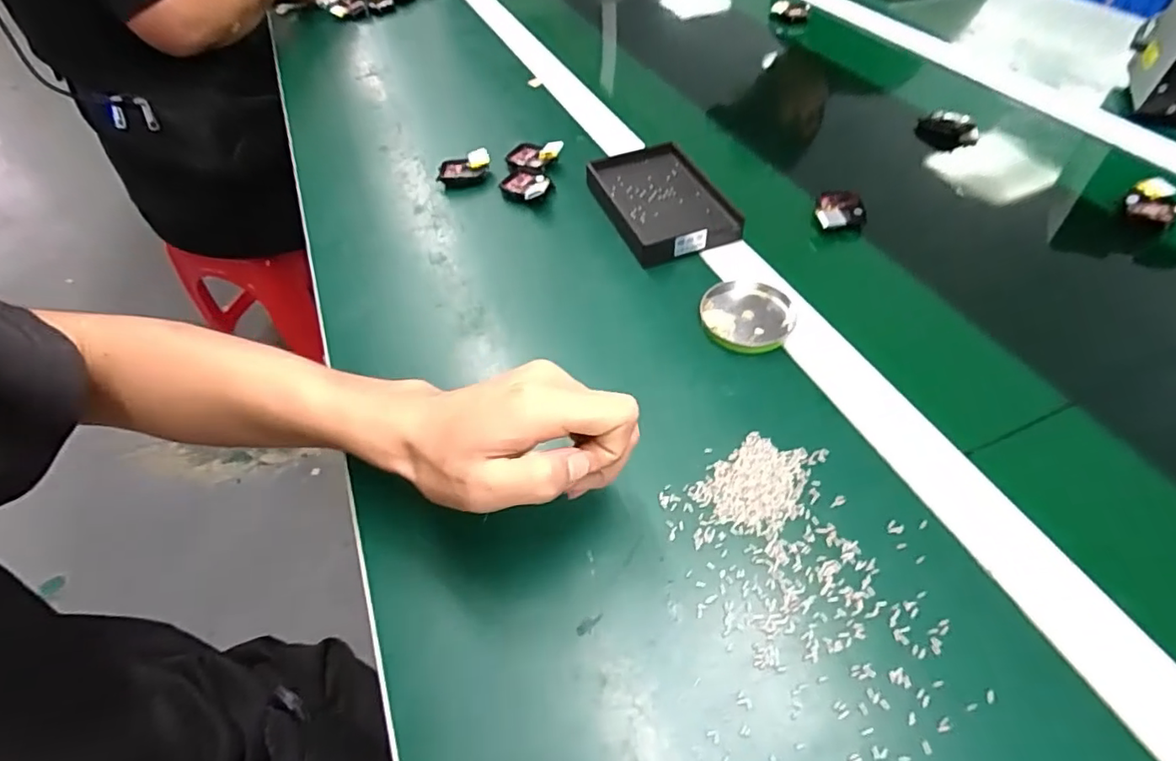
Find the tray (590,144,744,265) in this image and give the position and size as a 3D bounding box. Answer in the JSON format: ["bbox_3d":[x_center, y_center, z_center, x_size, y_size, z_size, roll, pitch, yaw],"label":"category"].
[{"bbox_3d":[0.063,-0.162,0.489,0.096,0.021,0.141,-18,53,-9],"label":"tray"}]

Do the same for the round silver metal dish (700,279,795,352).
[{"bbox_3d":[0.115,-0.048,0.404,0.064,0.006,0.065,-2,52,3],"label":"round silver metal dish"}]

